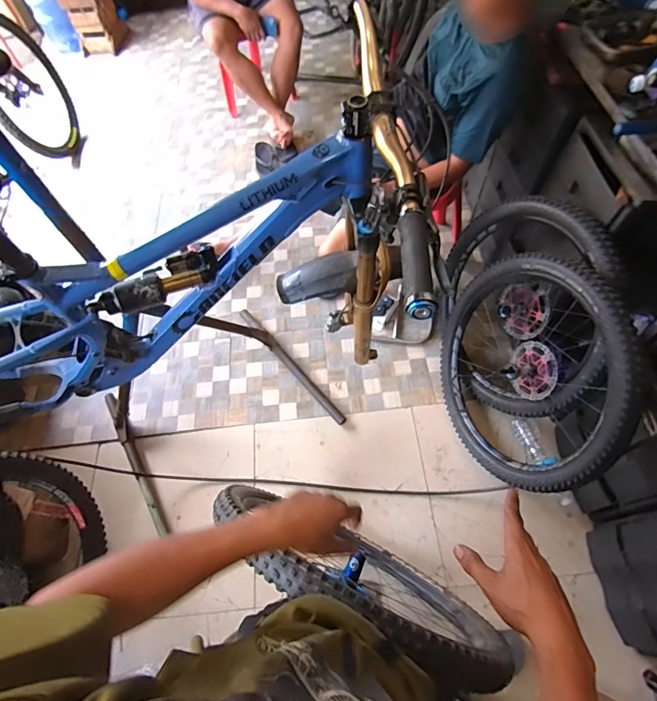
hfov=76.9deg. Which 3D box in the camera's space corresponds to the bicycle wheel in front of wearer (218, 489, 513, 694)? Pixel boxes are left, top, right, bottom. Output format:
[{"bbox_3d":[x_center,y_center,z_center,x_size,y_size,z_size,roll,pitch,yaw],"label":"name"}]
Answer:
[{"bbox_3d":[0.064,0.512,0.973,0.669,0.651,0.176,22,64,15],"label":"bicycle wheel in front of wearer"}]

